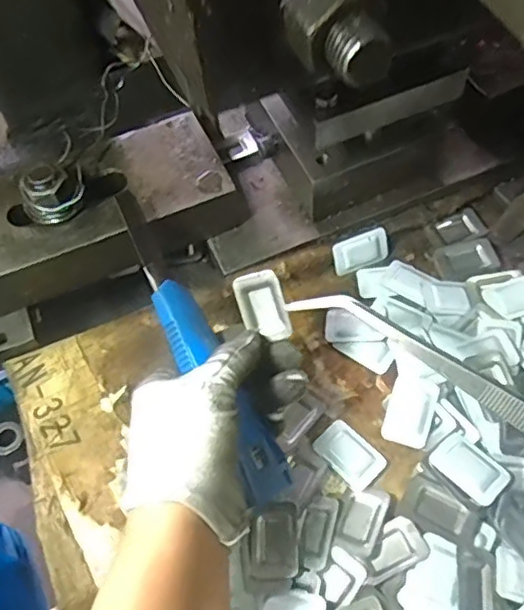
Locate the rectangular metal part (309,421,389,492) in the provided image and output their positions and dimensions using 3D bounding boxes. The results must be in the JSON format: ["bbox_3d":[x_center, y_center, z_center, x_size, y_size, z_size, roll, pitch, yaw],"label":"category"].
[{"bbox_3d":[0.053,0.089,0.361,0.027,0.005,0.040,-39,66,-17],"label":"rectangular metal part"}]

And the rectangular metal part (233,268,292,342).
[{"bbox_3d":[0.000,0.001,0.336,0.026,0.004,0.038,-14,99,18],"label":"rectangular metal part"}]

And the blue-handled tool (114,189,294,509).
[{"bbox_3d":[-0.039,0.018,0.332,0.026,0.021,0.190,-28,76,-11],"label":"blue-handled tool"}]

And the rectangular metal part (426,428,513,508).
[{"bbox_3d":[0.120,0.093,0.344,0.028,0.008,0.040,-40,66,-18],"label":"rectangular metal part"}]

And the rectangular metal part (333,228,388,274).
[{"bbox_3d":[0.069,-0.037,0.419,0.041,0.025,0.004,-19,25,-9],"label":"rectangular metal part"}]

